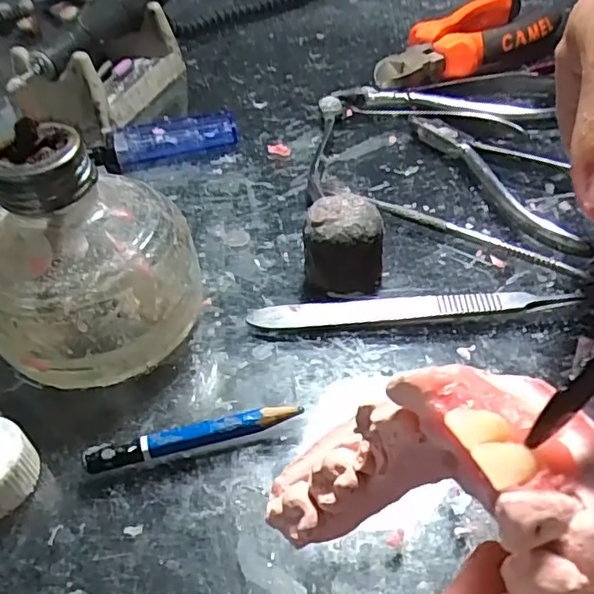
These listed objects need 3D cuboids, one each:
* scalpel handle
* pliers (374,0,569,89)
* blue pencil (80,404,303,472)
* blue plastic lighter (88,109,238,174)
[{"bbox_3d":[0.042,0.005,0.215,0.117,0.006,0.014,-4,46,2],"label":"scalpel handle"},{"bbox_3d":[0.108,-0.157,0.362,0.154,0.025,0.054,-33,52,-23],"label":"pliers"},{"bbox_3d":[-0.031,0.044,0.180,0.065,0.009,0.009,-12,44,-6],"label":"blue pencil"},{"bbox_3d":[-0.071,-0.084,0.311,0.075,0.016,0.023,-12,47,-5],"label":"blue plastic lighter"}]

